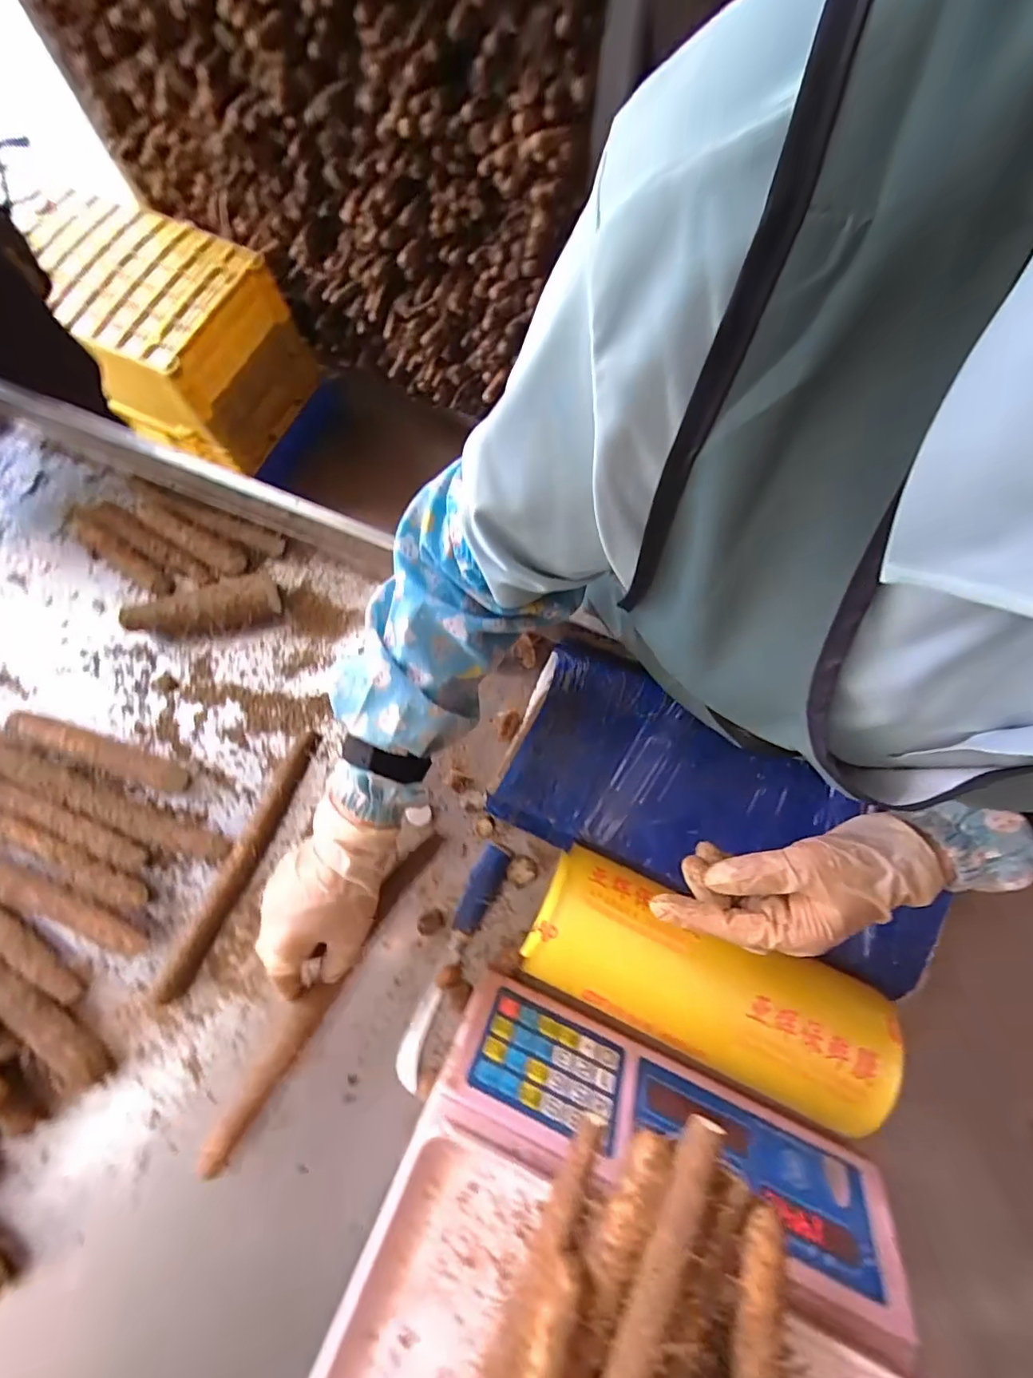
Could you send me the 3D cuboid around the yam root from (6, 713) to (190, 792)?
[{"bbox_3d":[-0.408,0.056,0.511,0.187,0.032,0.027,18,75,5],"label":"yam root"}]

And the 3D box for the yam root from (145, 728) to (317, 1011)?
[{"bbox_3d":[-0.247,0.155,0.484,0.022,0.020,0.249,25,76,7],"label":"yam root"}]

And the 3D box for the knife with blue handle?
[{"bbox_3d":[-0.055,0.233,0.463,0.023,0.031,0.200,22,75,6],"label":"knife with blue handle"}]

